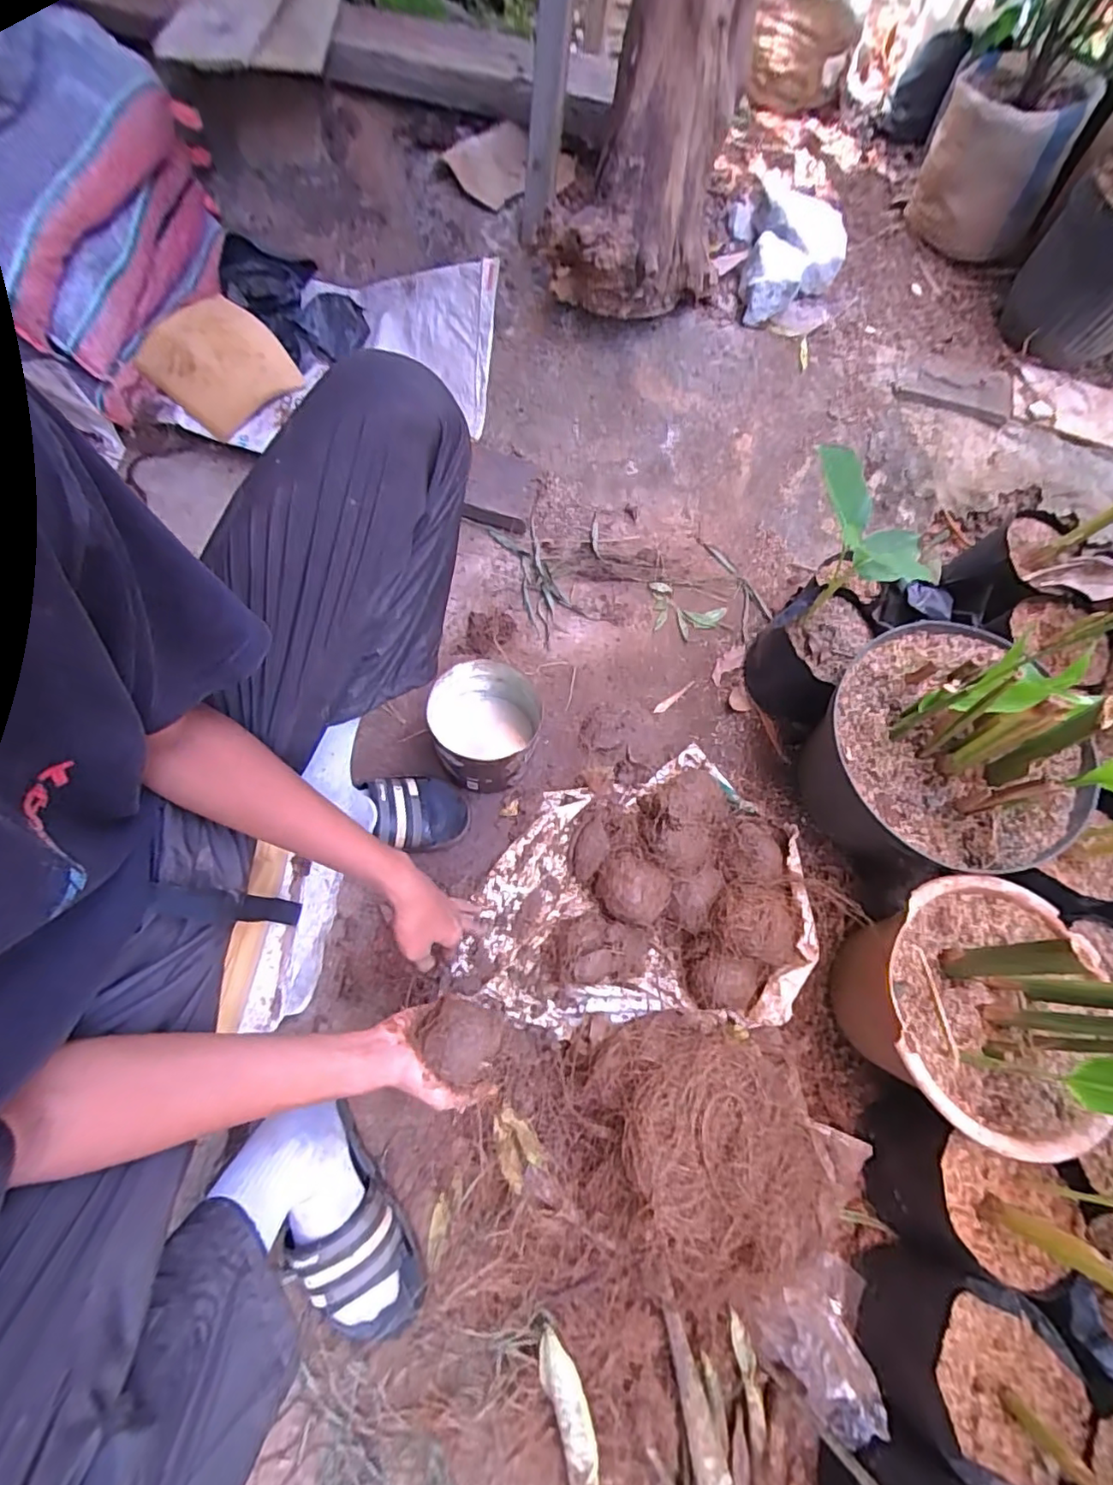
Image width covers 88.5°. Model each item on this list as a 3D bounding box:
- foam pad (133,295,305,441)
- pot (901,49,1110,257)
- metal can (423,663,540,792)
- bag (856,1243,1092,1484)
[{"bbox_3d":[-0.573,-0.654,0.978,0.196,0.056,0.206,43,79,-13],"label":"foam pad"},{"bbox_3d":[0.799,-1.071,1.061,0.246,0.234,0.202,30,67,5],"label":"pot"},{"bbox_3d":[-0.103,-0.010,0.828,0.146,0.168,0.147,3,67,-7],"label":"metal can"},{"bbox_3d":[0.417,0.637,0.596,0.154,0.123,0.156,16,66,-1],"label":"bag"}]

